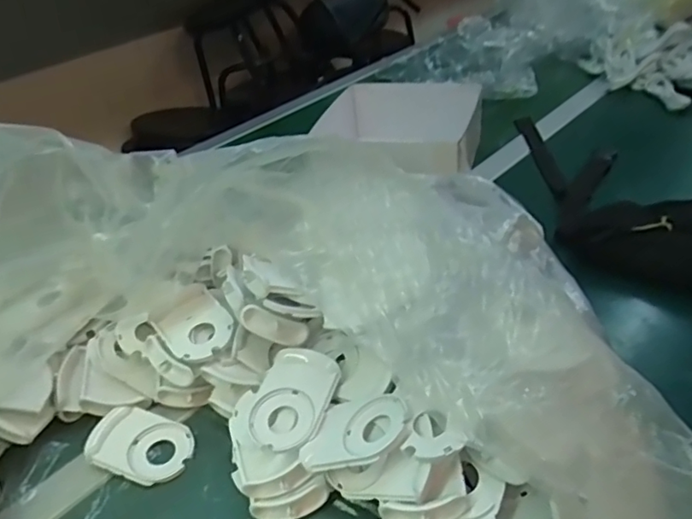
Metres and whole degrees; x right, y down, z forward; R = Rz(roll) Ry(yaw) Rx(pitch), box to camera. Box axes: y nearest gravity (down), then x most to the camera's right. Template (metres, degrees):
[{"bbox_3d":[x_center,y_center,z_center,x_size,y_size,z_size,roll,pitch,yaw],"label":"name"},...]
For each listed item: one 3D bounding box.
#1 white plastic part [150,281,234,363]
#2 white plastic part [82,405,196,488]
[{"bbox_3d":[-0.133,0.058,0.493,0.056,0.033,0.069,-29,41,-26],"label":"white plastic part"},{"bbox_3d":[-0.168,0.153,0.462,0.080,0.015,0.057,16,42,13],"label":"white plastic part"}]

